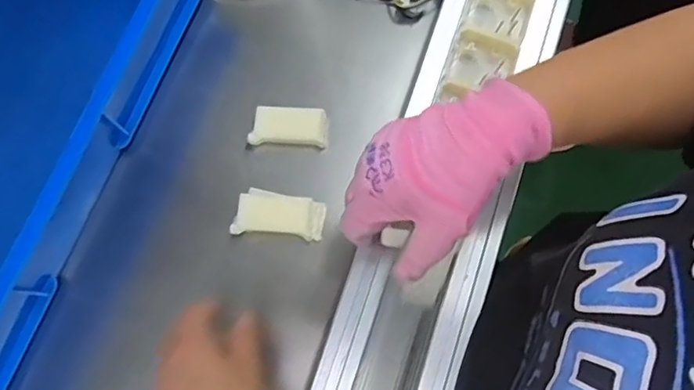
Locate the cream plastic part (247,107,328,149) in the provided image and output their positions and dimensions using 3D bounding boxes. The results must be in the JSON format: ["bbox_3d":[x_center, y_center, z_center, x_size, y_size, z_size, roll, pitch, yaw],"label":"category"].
[{"bbox_3d":[-0.061,-0.072,0.560,0.079,0.026,0.040,2,75,2],"label":"cream plastic part"}]

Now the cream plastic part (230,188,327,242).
[{"bbox_3d":[-0.066,0.022,0.530,0.085,0.035,0.045,7,75,4],"label":"cream plastic part"}]

